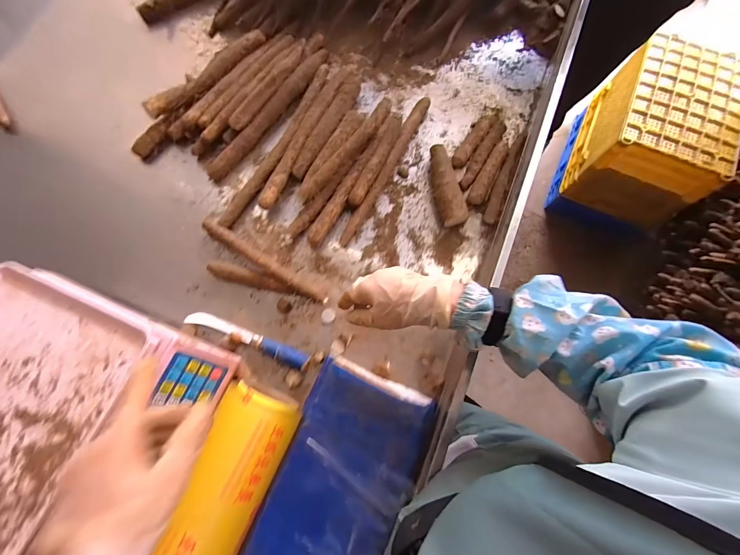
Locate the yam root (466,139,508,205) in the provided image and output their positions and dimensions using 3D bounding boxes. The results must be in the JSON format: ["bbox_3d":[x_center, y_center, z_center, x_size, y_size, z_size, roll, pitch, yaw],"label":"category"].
[{"bbox_3d":[0.215,-0.190,0.570,0.028,0.029,0.147,29,76,7],"label":"yam root"}]

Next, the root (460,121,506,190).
[{"bbox_3d":[0.204,-0.222,0.589,0.027,0.027,0.151,33,76,8],"label":"root"}]

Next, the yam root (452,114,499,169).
[{"bbox_3d":[0.195,-0.258,0.599,0.029,0.027,0.147,34,77,8],"label":"yam root"}]

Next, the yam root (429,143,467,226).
[{"bbox_3d":[0.131,-0.160,0.565,0.043,0.039,0.154,-8,75,-3],"label":"yam root"}]

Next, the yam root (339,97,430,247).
[{"bbox_3d":[0.030,-0.199,0.581,0.027,0.027,0.327,26,76,6],"label":"yam root"}]

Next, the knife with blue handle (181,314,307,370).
[{"bbox_3d":[-0.190,0.093,0.495,0.204,0.026,0.023,20,75,4],"label":"knife with blue handle"}]

